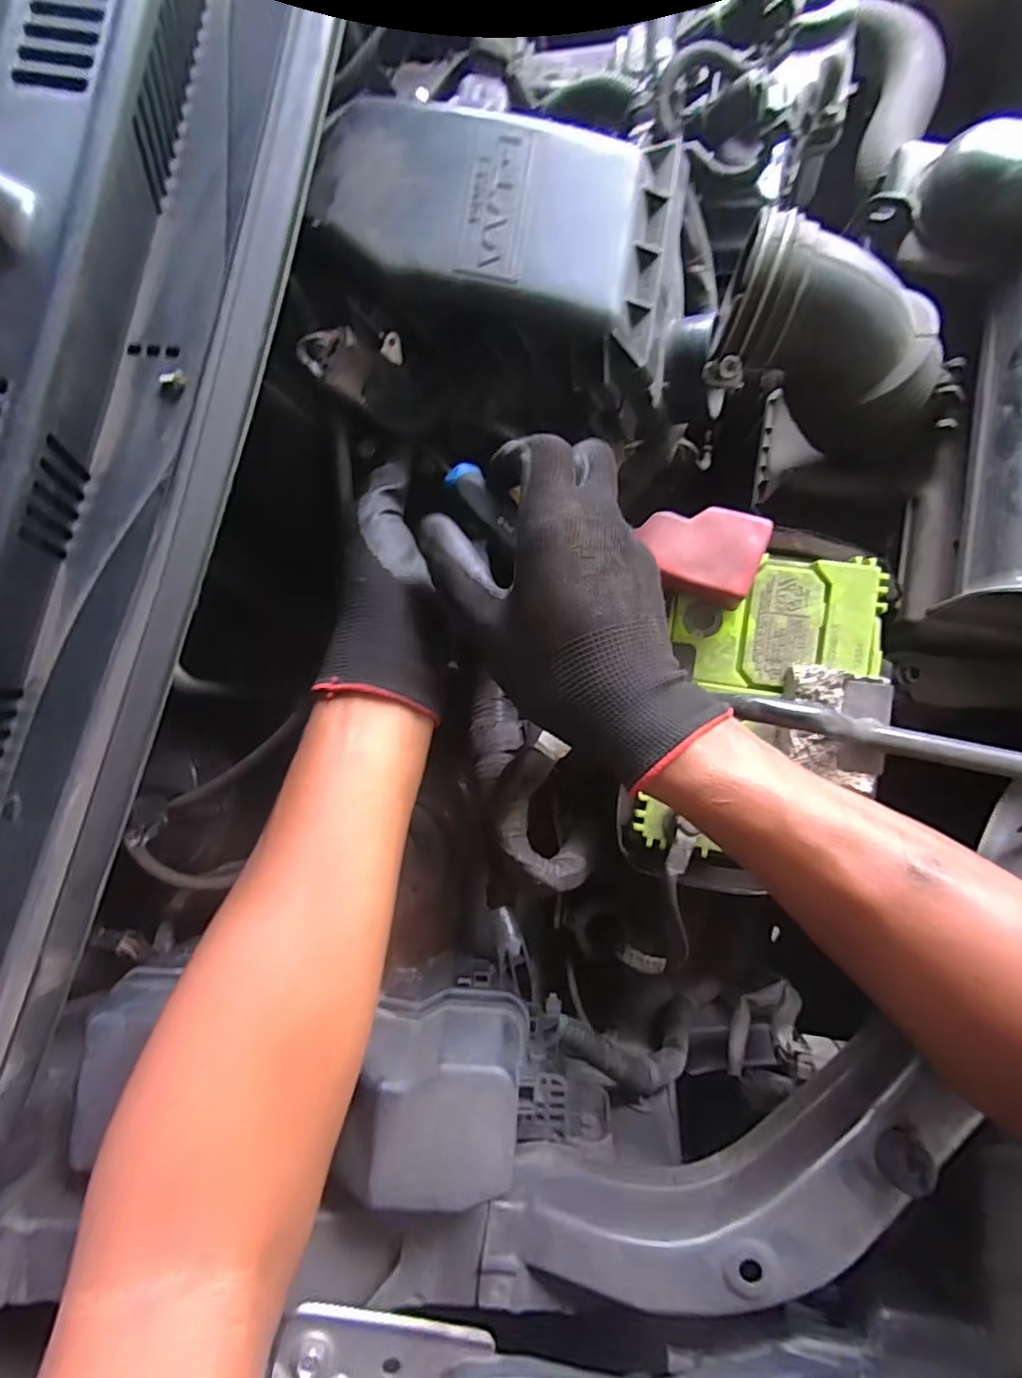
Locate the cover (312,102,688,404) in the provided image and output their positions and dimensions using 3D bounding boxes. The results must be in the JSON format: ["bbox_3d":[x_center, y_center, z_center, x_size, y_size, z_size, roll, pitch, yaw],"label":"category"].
[{"bbox_3d":[-0.003,-0.226,0.314,0.176,0.084,0.119,6,86,9],"label":"cover"}]

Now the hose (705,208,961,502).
[{"bbox_3d":[0.190,-0.187,0.342,0.143,0.116,0.093,16,88,10],"label":"hose"}]

